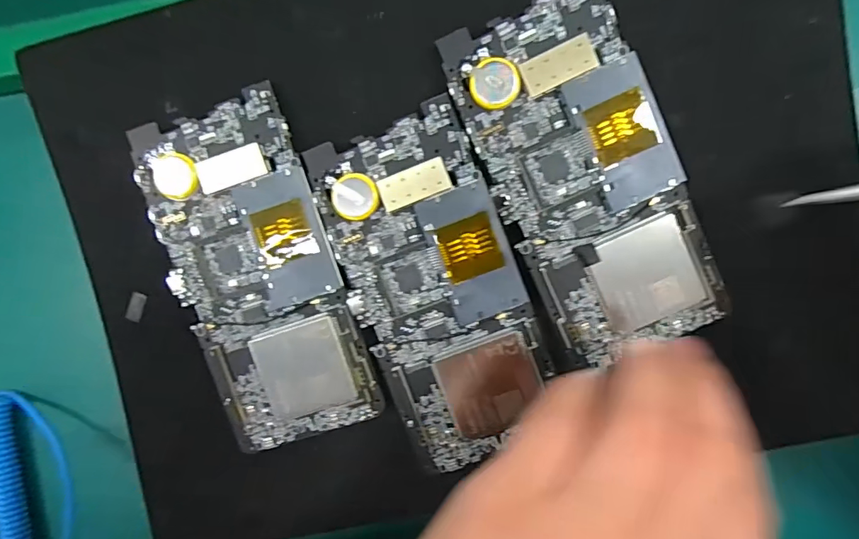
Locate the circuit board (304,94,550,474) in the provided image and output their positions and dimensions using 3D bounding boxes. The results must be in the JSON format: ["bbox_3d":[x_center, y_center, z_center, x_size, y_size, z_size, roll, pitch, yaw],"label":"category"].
[{"bbox_3d":[0.004,0.010,0.205,0.071,0.006,0.150,-19,89,4],"label":"circuit board"}]

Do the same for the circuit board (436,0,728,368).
[{"bbox_3d":[0.066,-0.037,0.196,0.070,0.006,0.150,-25,95,4],"label":"circuit board"}]

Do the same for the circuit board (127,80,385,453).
[{"bbox_3d":[-0.077,0.004,0.208,0.071,0.006,0.151,-17,89,4],"label":"circuit board"}]

